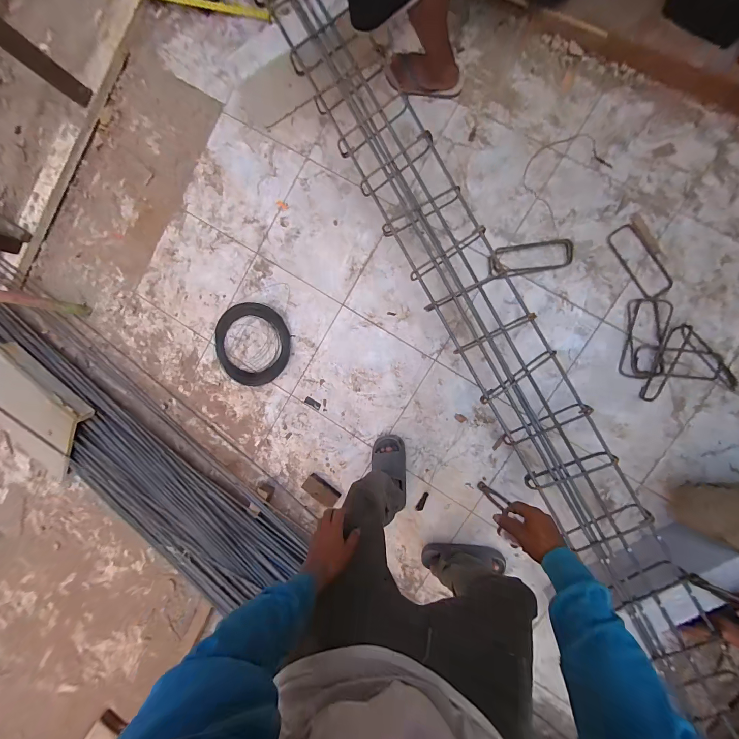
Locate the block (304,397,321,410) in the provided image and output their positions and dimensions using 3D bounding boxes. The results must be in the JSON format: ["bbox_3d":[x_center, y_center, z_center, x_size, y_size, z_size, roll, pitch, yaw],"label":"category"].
[{"bbox_3d":[-0.217,0.129,1.217,0.066,0.004,0.028,29,95,6],"label":"block"}]

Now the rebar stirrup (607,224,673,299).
[{"bbox_3d":[0.881,-0.353,1.031,0.104,0.012,0.253,-30,85,4],"label":"rebar stirrup"}]

